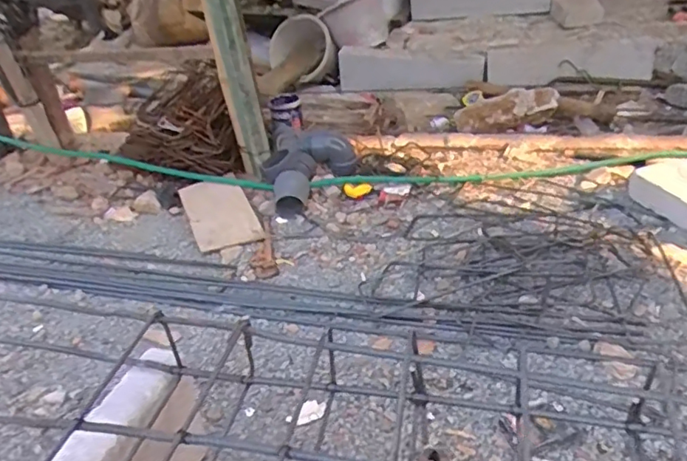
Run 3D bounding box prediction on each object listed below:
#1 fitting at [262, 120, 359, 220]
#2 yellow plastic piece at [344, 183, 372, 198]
[{"bbox_3d":[-0.089,-0.185,1.573,0.252,0.127,0.289,-9,34,-2],"label":"fitting"},{"bbox_3d":[0.040,-0.113,1.606,0.080,0.008,0.056,0,47,-4],"label":"yellow plastic piece"}]

